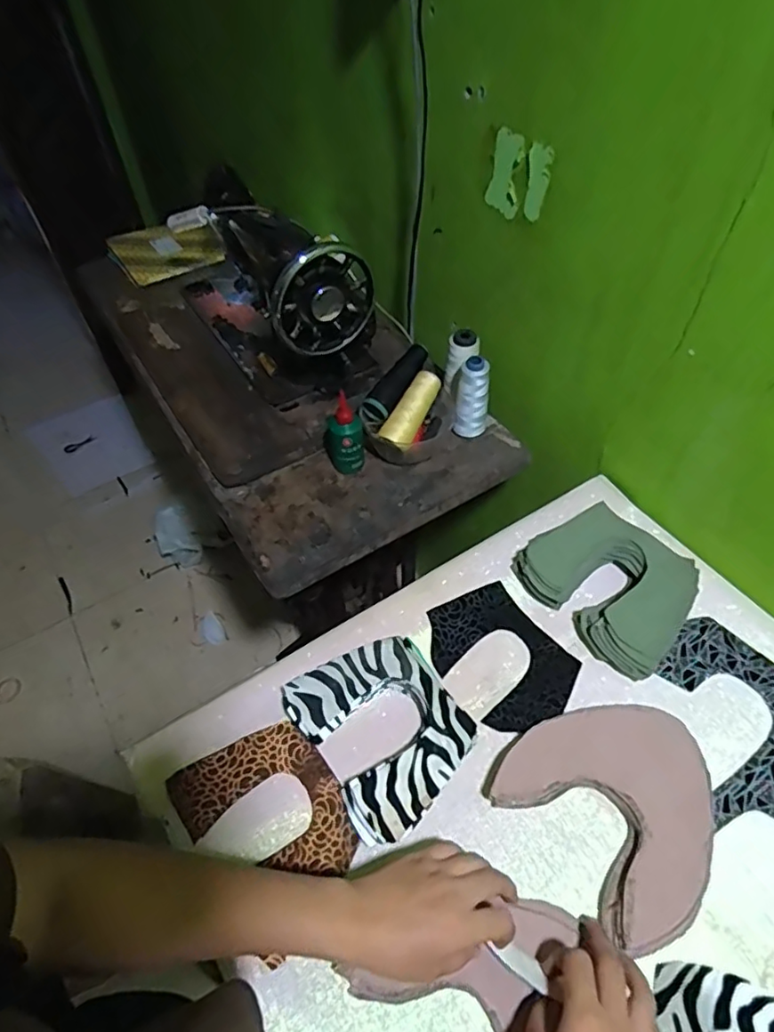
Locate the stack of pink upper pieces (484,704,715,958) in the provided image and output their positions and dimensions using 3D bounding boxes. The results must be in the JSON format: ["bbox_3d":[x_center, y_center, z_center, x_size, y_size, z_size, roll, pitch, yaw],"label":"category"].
[{"bbox_3d":[0.201,0.241,0.502,0.165,0.024,0.169,-34,59,-23],"label":"stack of pink upper pieces"}]

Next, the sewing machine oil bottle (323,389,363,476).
[{"bbox_3d":[-0.055,-0.103,0.737,0.050,0.112,0.048,-7,52,-4],"label":"sewing machine oil bottle"}]

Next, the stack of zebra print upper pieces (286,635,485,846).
[{"bbox_3d":[-0.001,0.196,0.539,0.131,0.043,0.158,-30,57,-20],"label":"stack of zebra print upper pieces"}]

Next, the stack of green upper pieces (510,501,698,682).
[{"bbox_3d":[0.232,0.070,0.619,0.167,0.051,0.135,35,61,25],"label":"stack of green upper pieces"}]

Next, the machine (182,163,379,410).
[{"bbox_3d":[-0.172,-0.353,0.845,0.167,0.209,0.375,-28,57,-19],"label":"machine"}]

